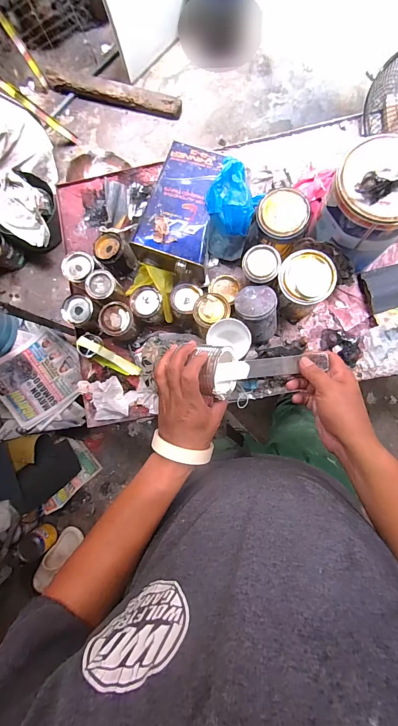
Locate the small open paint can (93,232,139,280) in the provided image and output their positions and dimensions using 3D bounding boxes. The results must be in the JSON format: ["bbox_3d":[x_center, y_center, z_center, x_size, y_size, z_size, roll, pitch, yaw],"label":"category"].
[{"bbox_3d":[-0.192,-0.247,0.736,0.071,0.078,0.082,-42,84,3],"label":"small open paint can"}]

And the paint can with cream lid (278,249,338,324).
[{"bbox_3d":[0.209,-0.153,0.661,0.099,0.149,0.098,0,88,6],"label":"paint can with cream lid"}]

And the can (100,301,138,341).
[{"bbox_3d":[-0.177,-0.093,0.707,0.072,0.066,0.072,0,88,6],"label":"can"}]

